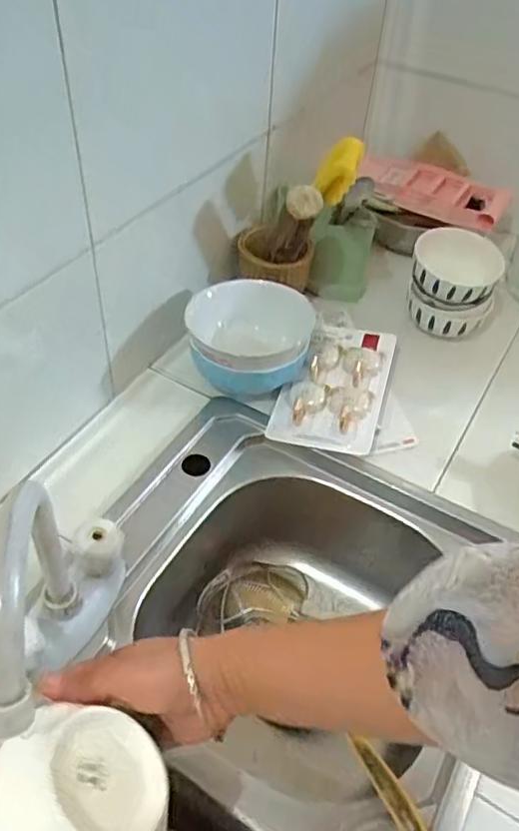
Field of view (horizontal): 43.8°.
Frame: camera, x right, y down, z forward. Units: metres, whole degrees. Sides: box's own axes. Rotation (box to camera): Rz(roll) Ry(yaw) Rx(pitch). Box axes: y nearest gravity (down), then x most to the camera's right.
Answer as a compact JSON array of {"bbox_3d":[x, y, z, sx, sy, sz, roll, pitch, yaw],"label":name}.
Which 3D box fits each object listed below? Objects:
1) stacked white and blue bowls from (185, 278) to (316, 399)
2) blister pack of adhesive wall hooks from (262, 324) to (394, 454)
[{"bbox_3d":[-0.014,-0.083,0.772,0.134,0.102,0.126,3,46,-3],"label":"stacked white and blue bowls"},{"bbox_3d":[0.092,-0.046,0.771,0.116,0.032,0.199,15,47,9],"label":"blister pack of adhesive wall hooks"}]

